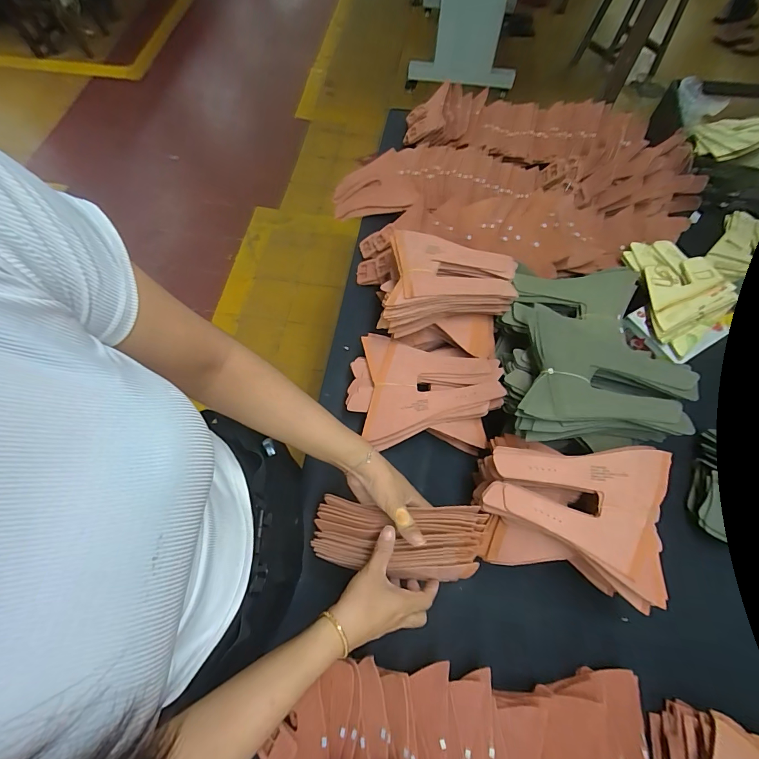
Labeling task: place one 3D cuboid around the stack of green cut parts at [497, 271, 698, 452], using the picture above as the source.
[{"bbox_3d":[0.284,-0.050,0.535,0.210,0.092,0.292,3,67,2],"label":"stack of green cut parts"}]

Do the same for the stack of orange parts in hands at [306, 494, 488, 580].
[{"bbox_3d":[0.021,0.199,0.473,0.224,0.054,0.082,-8,63,30],"label":"stack of orange parts in hands"}]

